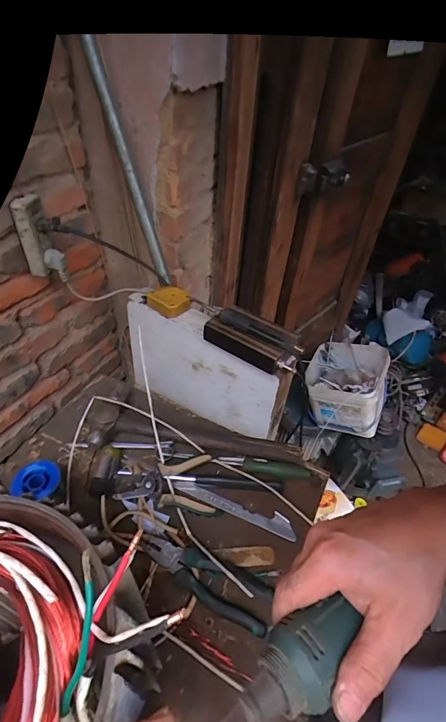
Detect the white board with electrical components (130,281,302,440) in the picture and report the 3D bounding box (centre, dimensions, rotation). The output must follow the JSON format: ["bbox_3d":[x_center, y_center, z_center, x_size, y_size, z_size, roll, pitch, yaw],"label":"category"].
[{"bbox_3d":[-0.032,-0.003,0.751,0.350,0.274,0.071,29,49,23],"label":"white board with electrical components"}]

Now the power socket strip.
[{"bbox_3d":[-0.324,-0.215,0.639,0.040,0.125,0.047,-5,45,-9],"label":"power socket strip"}]

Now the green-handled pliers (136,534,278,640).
[{"bbox_3d":[-0.025,0.278,0.488,0.186,0.028,0.060,21,47,16],"label":"green-handled pliers"}]

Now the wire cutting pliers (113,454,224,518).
[{"bbox_3d":[-0.075,0.180,0.567,0.147,0.023,0.088,7,44,2],"label":"wire cutting pliers"}]

